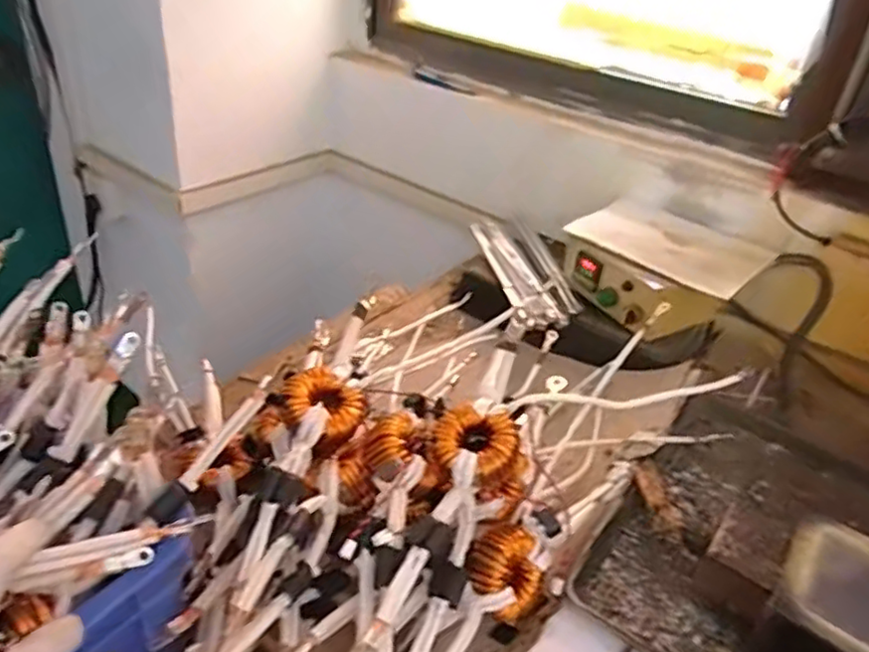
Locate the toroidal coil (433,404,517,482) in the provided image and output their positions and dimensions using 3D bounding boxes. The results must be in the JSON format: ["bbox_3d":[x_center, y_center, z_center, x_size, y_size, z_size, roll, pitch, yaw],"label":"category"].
[{"bbox_3d":[0.038,0.112,0.610,0.078,0.038,0.063,9,57,21],"label":"toroidal coil"}]

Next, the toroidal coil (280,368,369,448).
[{"bbox_3d":[-0.108,0.078,0.638,0.075,0.031,0.075,11,57,-17],"label":"toroidal coil"}]

